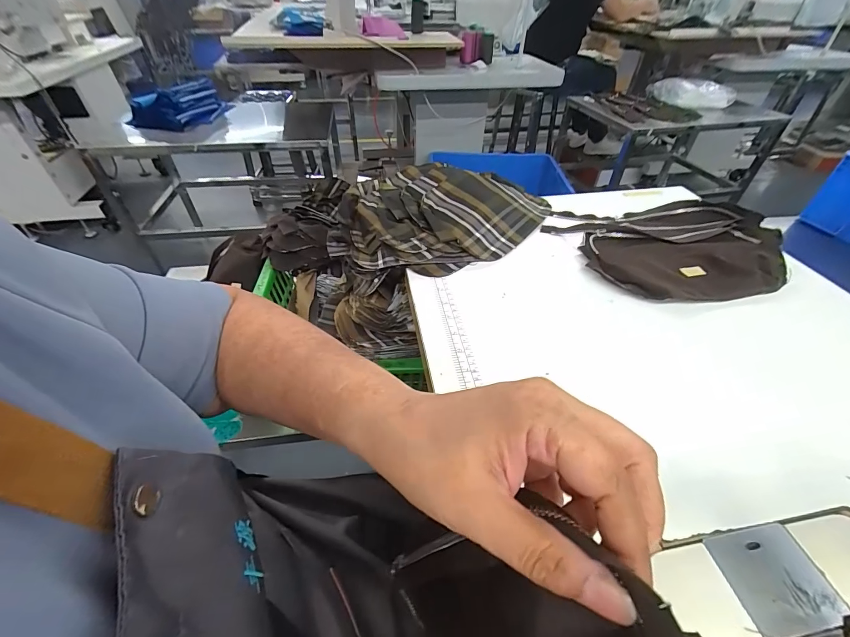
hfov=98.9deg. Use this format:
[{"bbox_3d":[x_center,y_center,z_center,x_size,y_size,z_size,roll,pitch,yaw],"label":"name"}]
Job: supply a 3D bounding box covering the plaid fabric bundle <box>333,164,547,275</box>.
[{"bbox_3d":[0.038,-0.155,0.535,0.346,0.066,0.203,-15,46,-16],"label":"plaid fabric bundle"}]

